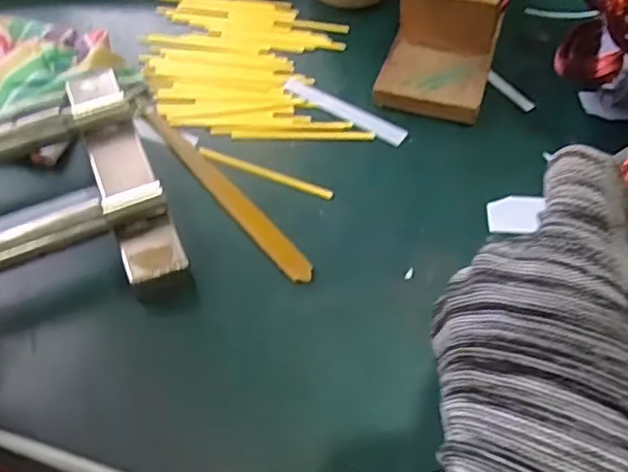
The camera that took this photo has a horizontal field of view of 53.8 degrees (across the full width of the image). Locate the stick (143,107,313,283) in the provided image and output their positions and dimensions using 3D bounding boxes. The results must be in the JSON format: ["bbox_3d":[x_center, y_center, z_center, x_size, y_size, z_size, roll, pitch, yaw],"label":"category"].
[{"bbox_3d":[-0.069,-0.036,0.449,0.017,0.004,0.200,-35,61,-21],"label":"stick"}]

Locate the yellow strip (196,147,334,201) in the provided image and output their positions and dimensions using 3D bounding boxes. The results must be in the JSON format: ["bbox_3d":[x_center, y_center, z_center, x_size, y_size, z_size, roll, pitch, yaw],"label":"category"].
[{"bbox_3d":[-0.037,-0.048,0.456,0.108,0.004,0.009,20,58,15],"label":"yellow strip"}]

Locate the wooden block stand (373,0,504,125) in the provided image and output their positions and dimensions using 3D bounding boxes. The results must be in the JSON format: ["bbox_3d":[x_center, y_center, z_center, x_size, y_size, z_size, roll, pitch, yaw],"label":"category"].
[{"bbox_3d":[0.099,-0.145,0.482,0.084,0.068,0.087,15,57,12],"label":"wooden block stand"}]

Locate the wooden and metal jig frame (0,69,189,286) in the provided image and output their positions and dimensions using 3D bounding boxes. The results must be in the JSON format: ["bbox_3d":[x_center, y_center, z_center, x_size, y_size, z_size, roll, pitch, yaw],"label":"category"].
[{"bbox_3d":[-0.197,-0.023,0.421,0.186,0.047,0.200,-21,57,-13],"label":"wooden and metal jig frame"}]

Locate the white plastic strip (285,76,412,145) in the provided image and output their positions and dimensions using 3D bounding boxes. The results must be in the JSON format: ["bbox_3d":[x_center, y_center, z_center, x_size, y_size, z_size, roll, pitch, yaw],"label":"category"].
[{"bbox_3d":[0.023,-0.101,0.491,0.109,0.004,0.018,29,61,20],"label":"white plastic strip"}]

